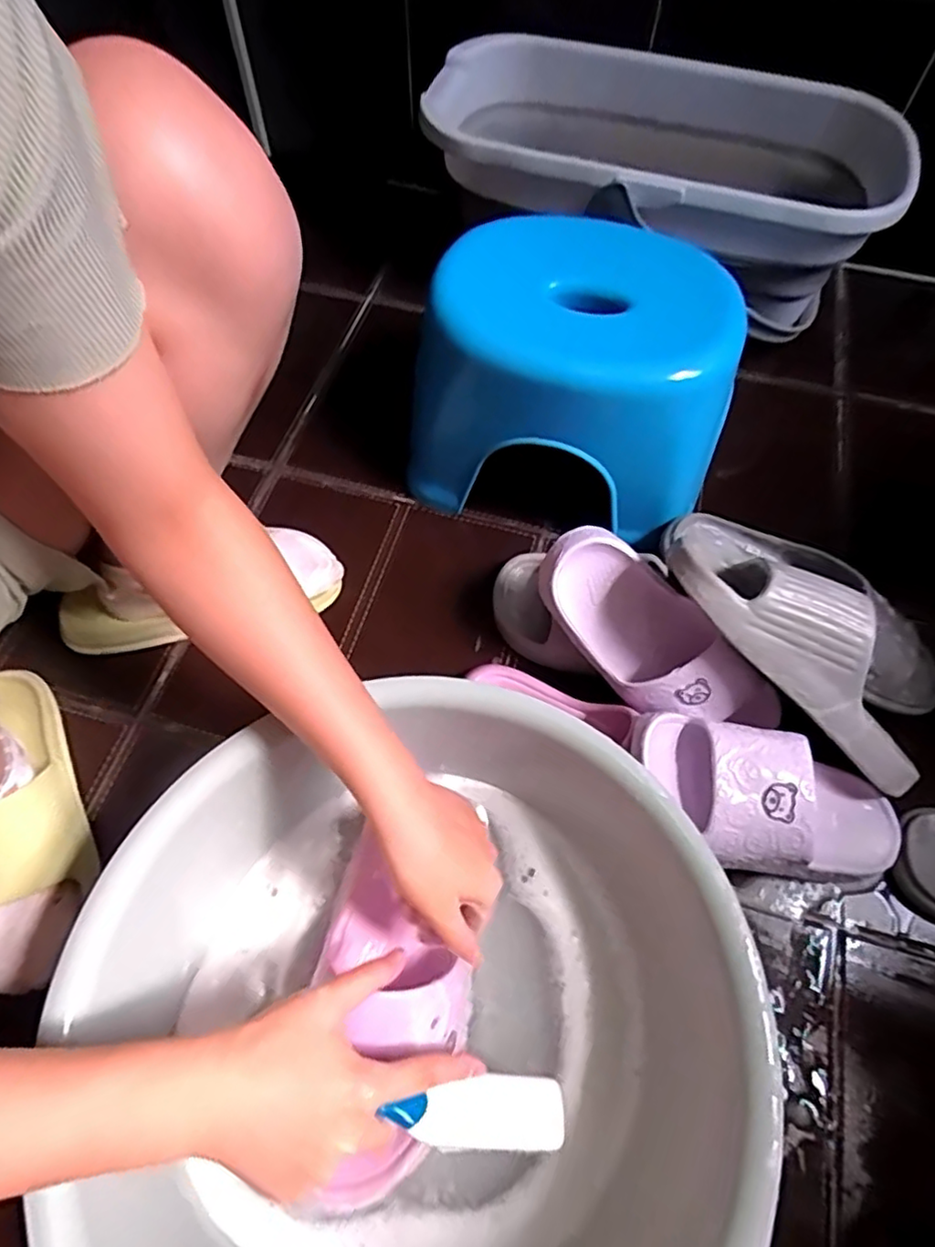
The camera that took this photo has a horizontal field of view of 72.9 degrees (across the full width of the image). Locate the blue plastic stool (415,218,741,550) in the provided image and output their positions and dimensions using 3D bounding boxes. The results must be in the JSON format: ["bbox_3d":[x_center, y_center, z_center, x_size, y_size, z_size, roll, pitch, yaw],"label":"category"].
[{"bbox_3d":[0.106,-0.234,0.609,0.277,0.180,0.229,22,64,11],"label":"blue plastic stool"}]

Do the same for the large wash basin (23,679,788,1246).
[{"bbox_3d":[-0.036,0.230,0.401,0.356,0.139,0.398,31,66,15],"label":"large wash basin"}]

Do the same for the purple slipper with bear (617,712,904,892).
[{"bbox_3d":[0.230,0.134,0.468,0.236,0.063,0.094,24,60,-14],"label":"purple slipper with bear"}]

